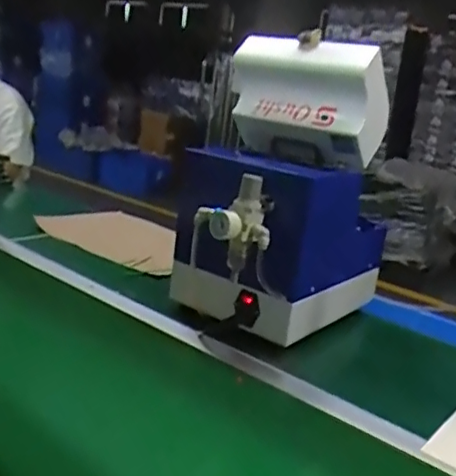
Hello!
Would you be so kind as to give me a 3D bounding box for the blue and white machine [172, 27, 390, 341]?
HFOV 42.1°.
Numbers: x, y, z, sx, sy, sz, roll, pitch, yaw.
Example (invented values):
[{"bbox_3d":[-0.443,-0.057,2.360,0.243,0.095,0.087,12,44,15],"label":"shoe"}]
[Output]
[{"bbox_3d":[0.091,-0.089,0.972,0.251,0.436,0.354,16,19,29],"label":"blue and white machine"}]

